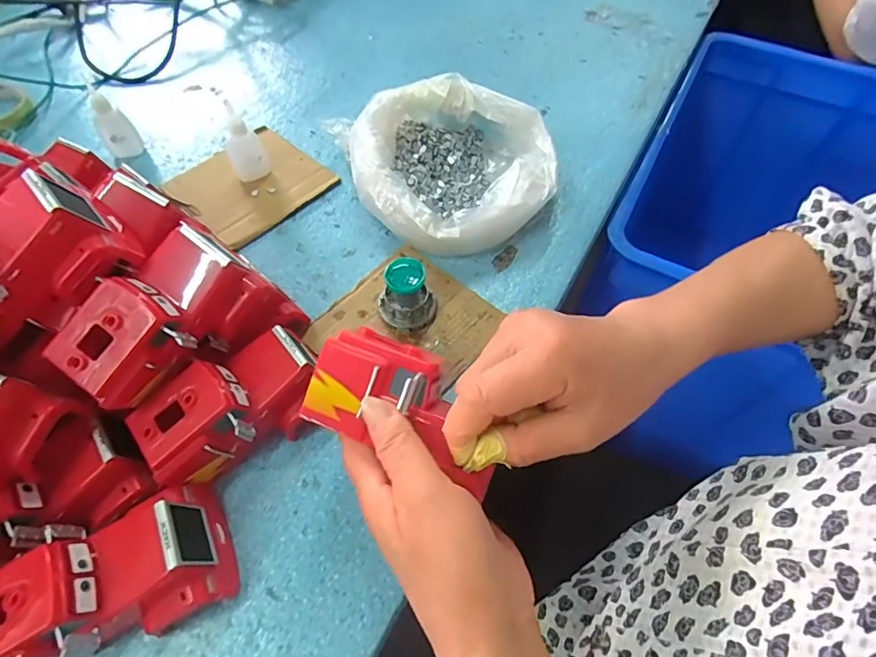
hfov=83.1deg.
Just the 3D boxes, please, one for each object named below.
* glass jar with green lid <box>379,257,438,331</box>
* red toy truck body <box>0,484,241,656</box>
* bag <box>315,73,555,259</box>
[{"bbox_3d":[-0.025,-0.027,0.397,0.047,0.047,0.042,-4,57,-3],"label":"glass jar with green lid"},{"bbox_3d":[-0.188,0.145,0.279,0.122,0.065,0.071,-25,60,-16],"label":"red toy truck body"},{"bbox_3d":[0.015,-0.156,0.467,0.189,0.070,0.189,-20,59,-13],"label":"bag"}]

